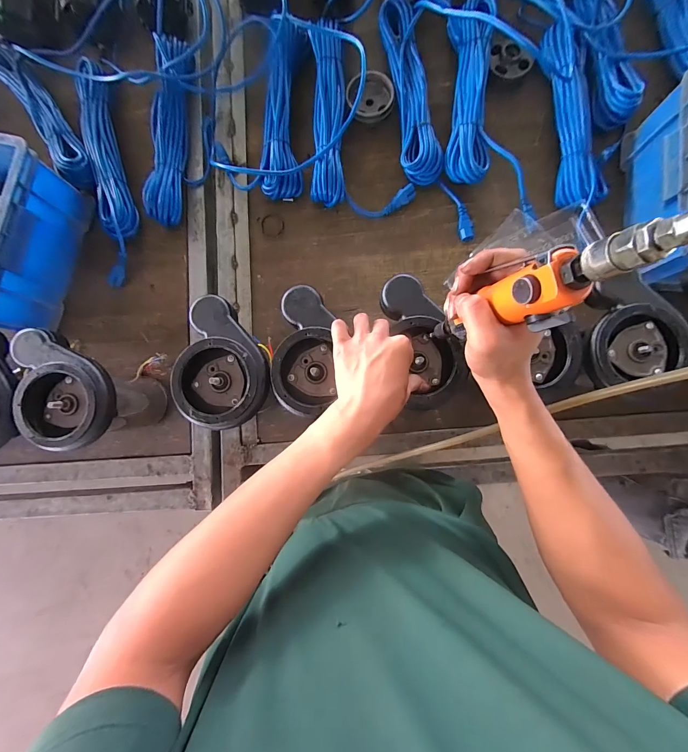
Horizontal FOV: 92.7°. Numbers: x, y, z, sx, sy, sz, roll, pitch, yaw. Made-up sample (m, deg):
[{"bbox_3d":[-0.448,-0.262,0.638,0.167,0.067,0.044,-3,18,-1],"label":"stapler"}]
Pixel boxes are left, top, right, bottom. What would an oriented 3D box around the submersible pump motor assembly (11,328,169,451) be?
[{"bbox_3d":[-0.368,0.024,0.517,0.126,0.188,0.160,-4,84,3],"label":"submersible pump motor assembly"}]

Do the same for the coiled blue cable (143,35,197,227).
[{"bbox_3d":[-0.325,-0.452,0.613,0.066,0.059,0.351,2,85,4],"label":"coiled blue cable"}]

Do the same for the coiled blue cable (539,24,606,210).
[{"bbox_3d":[0.406,-0.461,0.585,0.077,0.044,0.334,-5,84,3],"label":"coiled blue cable"}]

